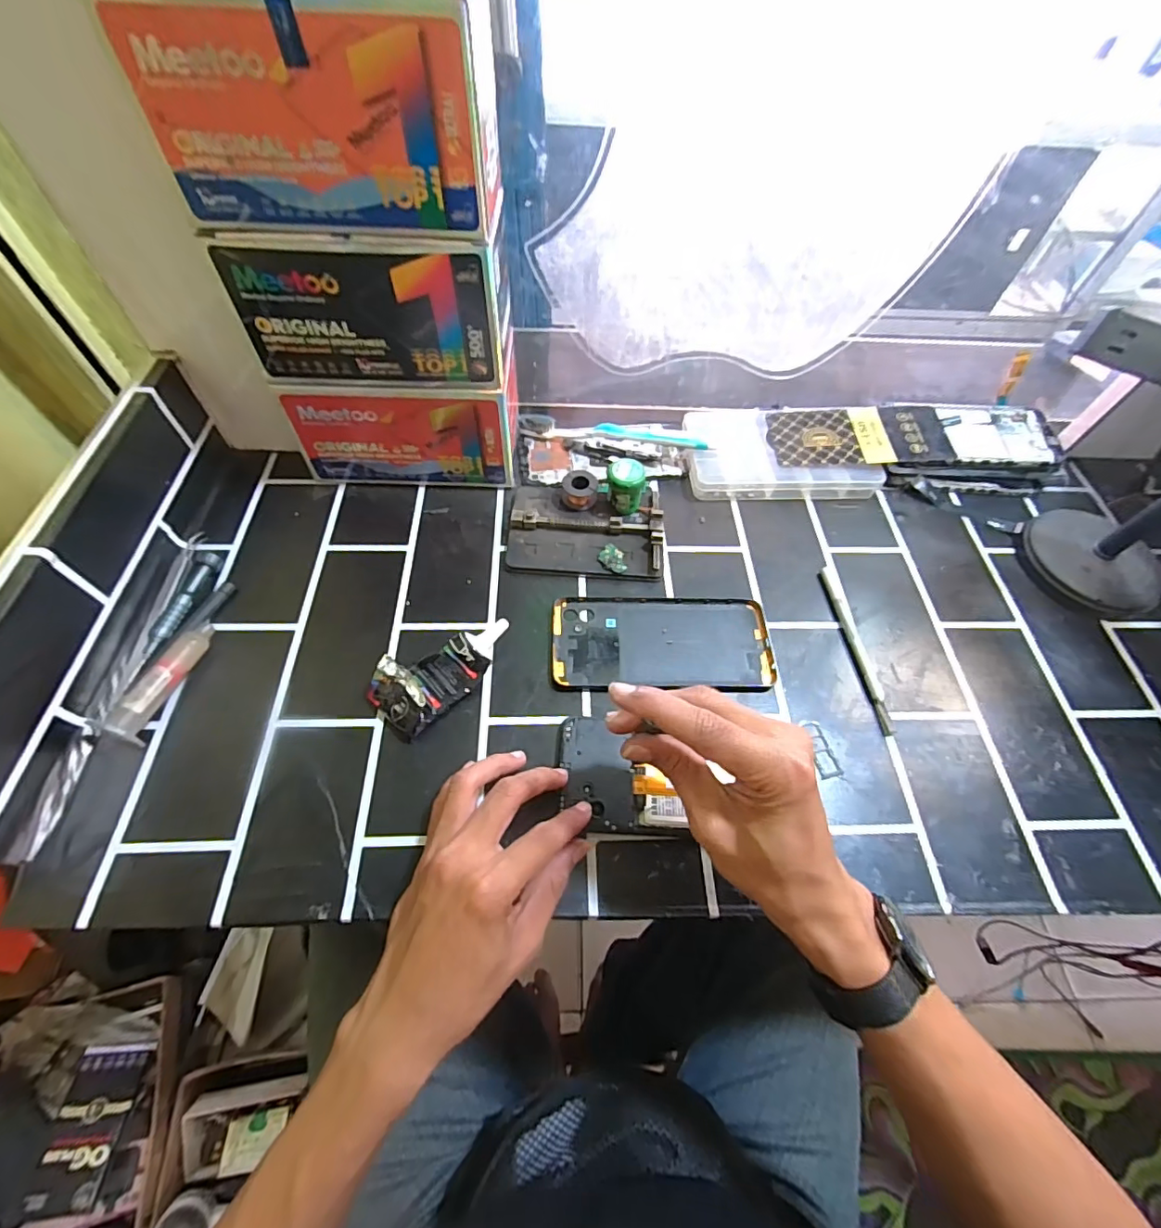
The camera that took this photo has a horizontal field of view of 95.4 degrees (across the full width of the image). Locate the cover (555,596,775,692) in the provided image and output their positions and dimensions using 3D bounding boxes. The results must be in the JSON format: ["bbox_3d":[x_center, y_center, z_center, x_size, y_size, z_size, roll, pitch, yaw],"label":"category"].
[{"bbox_3d":[0.062,0.020,0.401,0.163,0.004,0.077,0,59,-3],"label":"cover"}]

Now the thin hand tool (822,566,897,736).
[{"bbox_3d":[0.210,0.022,0.404,0.009,0.006,0.142,-3,59,-5],"label":"thin hand tool"}]

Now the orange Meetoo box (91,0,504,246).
[{"bbox_3d":[-0.136,-0.289,0.295,0.172,0.100,0.093,2,59,-2],"label":"orange Meetoo box"}]

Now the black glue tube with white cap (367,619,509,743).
[{"bbox_3d":[-0.096,0.036,0.367,0.046,0.028,0.099,40,65,19],"label":"black glue tube with white cap"}]

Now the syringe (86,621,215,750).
[{"bbox_3d":[-0.278,0.042,0.352,0.018,0.024,0.086,13,59,5],"label":"syringe"}]

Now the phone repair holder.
[{"bbox_3d":[0.005,-0.074,0.445,0.126,0.019,0.093,3,59,-1],"label":"phone repair holder"}]

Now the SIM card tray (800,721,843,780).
[{"bbox_3d":[0.165,0.091,0.361,0.016,0.004,0.040,-11,60,-10],"label":"SIM card tray"}]

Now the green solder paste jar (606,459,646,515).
[{"bbox_3d":[0.037,-0.105,0.447,0.030,0.042,0.030,1,59,-2],"label":"green solder paste jar"}]

